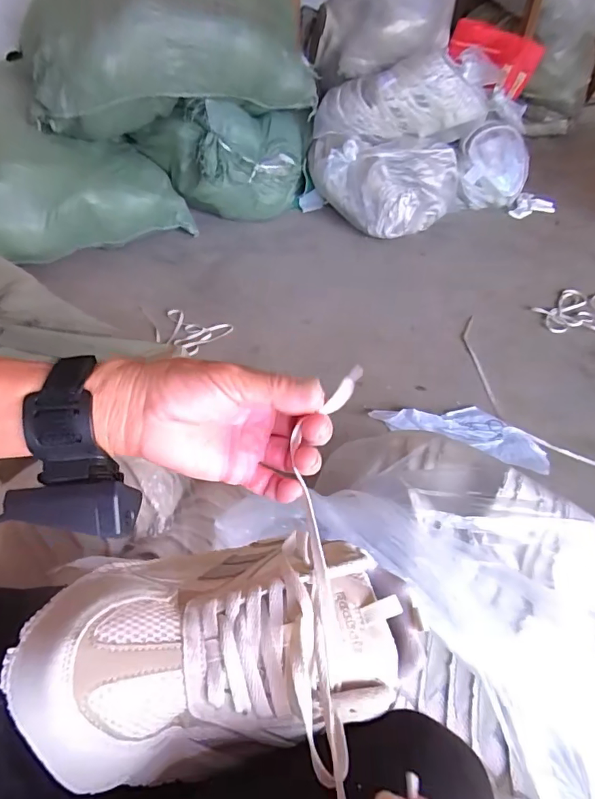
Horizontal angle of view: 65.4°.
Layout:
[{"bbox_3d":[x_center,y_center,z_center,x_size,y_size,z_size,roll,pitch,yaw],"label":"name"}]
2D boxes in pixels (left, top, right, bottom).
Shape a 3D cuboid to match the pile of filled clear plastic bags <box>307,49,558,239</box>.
[{"bbox_3d":[0.425,-0.756,1.407,0.710,0.396,0.374,-12,48,-10],"label":"pile of filled clear plastic bags"}]

